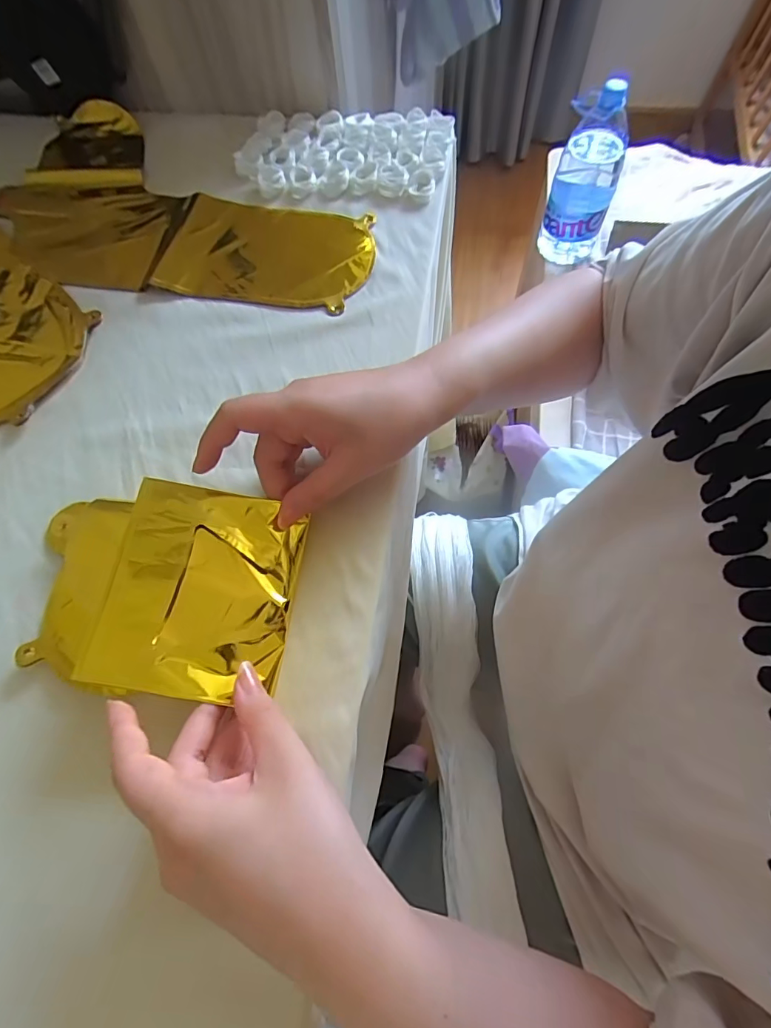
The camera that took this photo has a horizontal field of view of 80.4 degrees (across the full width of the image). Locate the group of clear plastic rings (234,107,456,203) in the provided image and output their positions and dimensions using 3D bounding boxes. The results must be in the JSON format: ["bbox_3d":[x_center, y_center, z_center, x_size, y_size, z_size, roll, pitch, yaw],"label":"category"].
[{"bbox_3d":[-0.041,-0.366,0.462,0.209,0.018,0.118,6,68,5],"label":"group of clear plastic rings"}]

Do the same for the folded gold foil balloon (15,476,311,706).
[{"bbox_3d":[-0.145,0.044,0.283,0.174,0.036,0.120,6,68,4],"label":"folded gold foil balloon"}]

